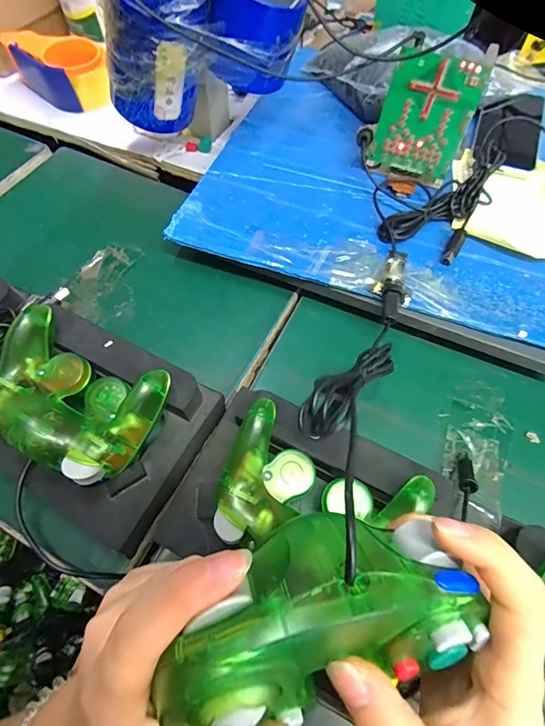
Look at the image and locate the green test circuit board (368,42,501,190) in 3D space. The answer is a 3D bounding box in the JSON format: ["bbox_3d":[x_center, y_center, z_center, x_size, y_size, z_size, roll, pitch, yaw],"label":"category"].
[{"bbox_3d":[0.161,-0.258,0.402,0.089,0.117,0.010,21,42,6],"label":"green test circuit board"}]

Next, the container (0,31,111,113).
[{"bbox_3d":[-0.301,-0.421,0.548,0.138,0.067,0.082,33,71,12],"label":"container"}]

